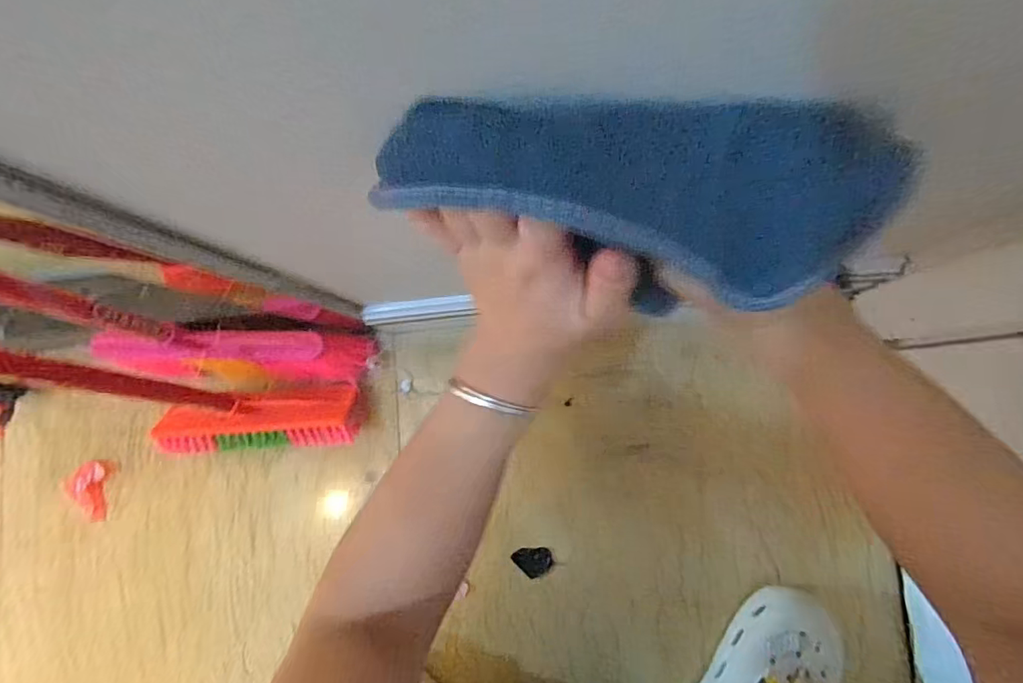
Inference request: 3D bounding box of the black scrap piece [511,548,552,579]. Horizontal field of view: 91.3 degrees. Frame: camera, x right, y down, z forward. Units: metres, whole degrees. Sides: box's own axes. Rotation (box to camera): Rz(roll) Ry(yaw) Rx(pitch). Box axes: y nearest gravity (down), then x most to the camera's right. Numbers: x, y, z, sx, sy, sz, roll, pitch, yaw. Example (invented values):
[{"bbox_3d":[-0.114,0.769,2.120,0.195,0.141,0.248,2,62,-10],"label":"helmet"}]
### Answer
[{"bbox_3d":[0.026,0.257,0.592,0.038,0.004,0.039,-41,86,-7],"label":"black scrap piece"}]

